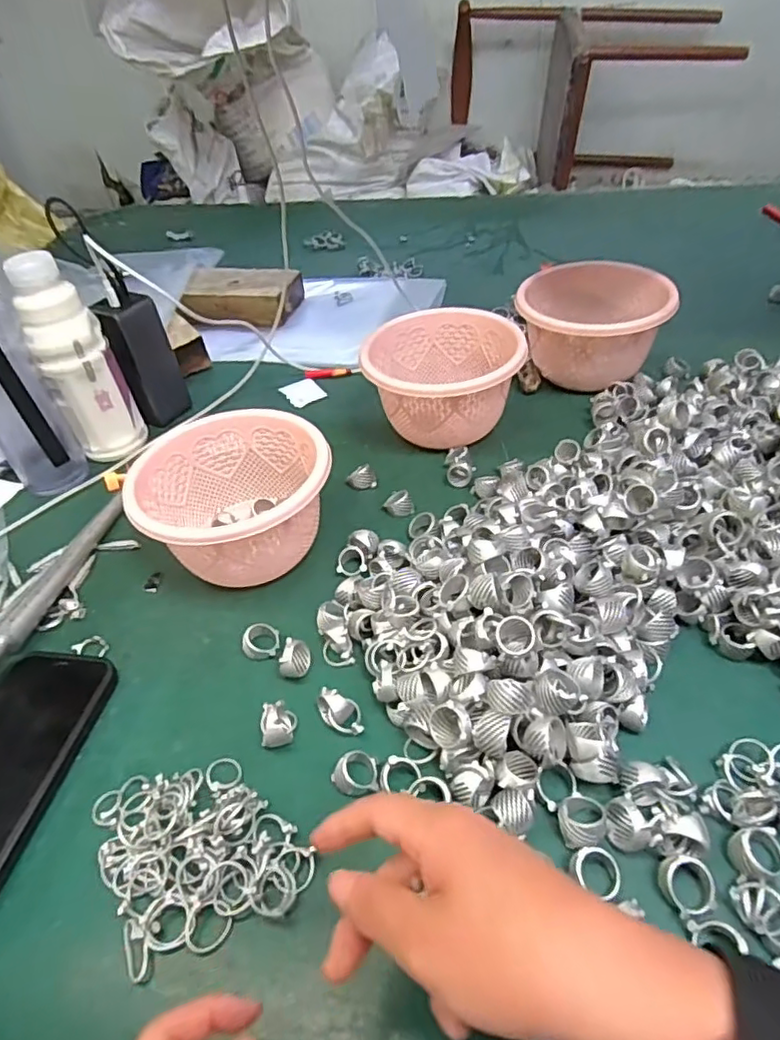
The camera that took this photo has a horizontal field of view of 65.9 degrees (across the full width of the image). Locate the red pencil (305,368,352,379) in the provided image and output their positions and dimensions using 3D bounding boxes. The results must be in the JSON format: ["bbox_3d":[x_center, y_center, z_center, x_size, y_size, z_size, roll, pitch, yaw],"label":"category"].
[{"bbox_3d":[-0.072,-0.169,0.695,0.053,0.008,0.013,-7,42,0],"label":"red pencil"}]

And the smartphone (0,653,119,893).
[{"bbox_3d":[-0.238,0.149,0.365,0.081,0.016,0.157,3,43,11],"label":"smartphone"}]

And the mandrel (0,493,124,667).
[{"bbox_3d":[-0.269,0.052,0.472,0.020,0.024,0.227,3,43,11],"label":"mandrel"}]

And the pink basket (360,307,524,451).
[{"bbox_3d":[0.050,-0.136,0.576,0.142,0.076,0.130,-10,43,-3],"label":"pink basket"}]

